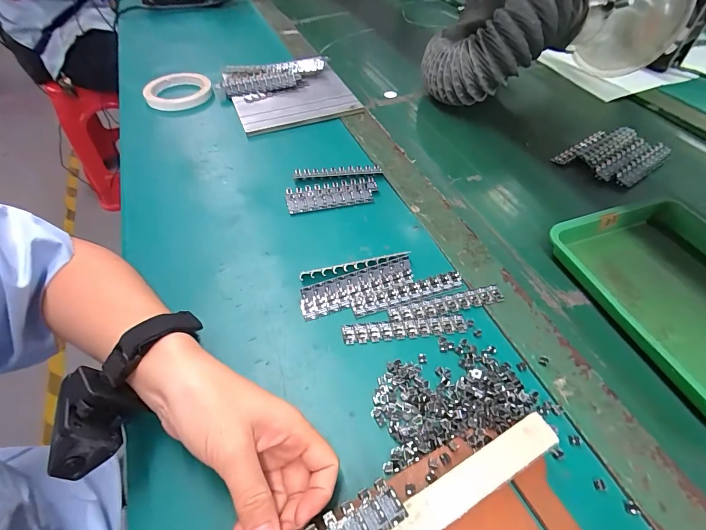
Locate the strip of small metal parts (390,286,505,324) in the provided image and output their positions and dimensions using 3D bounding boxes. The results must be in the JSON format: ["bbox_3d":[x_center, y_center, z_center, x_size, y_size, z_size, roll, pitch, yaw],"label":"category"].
[{"bbox_3d":[0.086,0.035,0.332,0.108,0.004,0.017,-11,51,-8],"label":"strip of small metal parts"}]

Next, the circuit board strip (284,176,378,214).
[{"bbox_3d":[-0.024,-0.083,0.422,0.106,0.011,0.037,-12,51,-9],"label":"circuit board strip"}]

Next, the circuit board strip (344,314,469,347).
[{"bbox_3d":[0.045,0.056,0.317,0.107,0.004,0.019,-5,51,-4],"label":"circuit board strip"}]

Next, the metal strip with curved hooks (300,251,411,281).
[{"bbox_3d":[0.002,-0.001,0.354,0.107,0.011,0.007,-10,51,-8],"label":"metal strip with curved hooks"}]

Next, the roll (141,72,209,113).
[{"bbox_3d":[-0.280,-0.274,0.577,0.095,0.020,0.095,0,51,0],"label":"roll"}]

